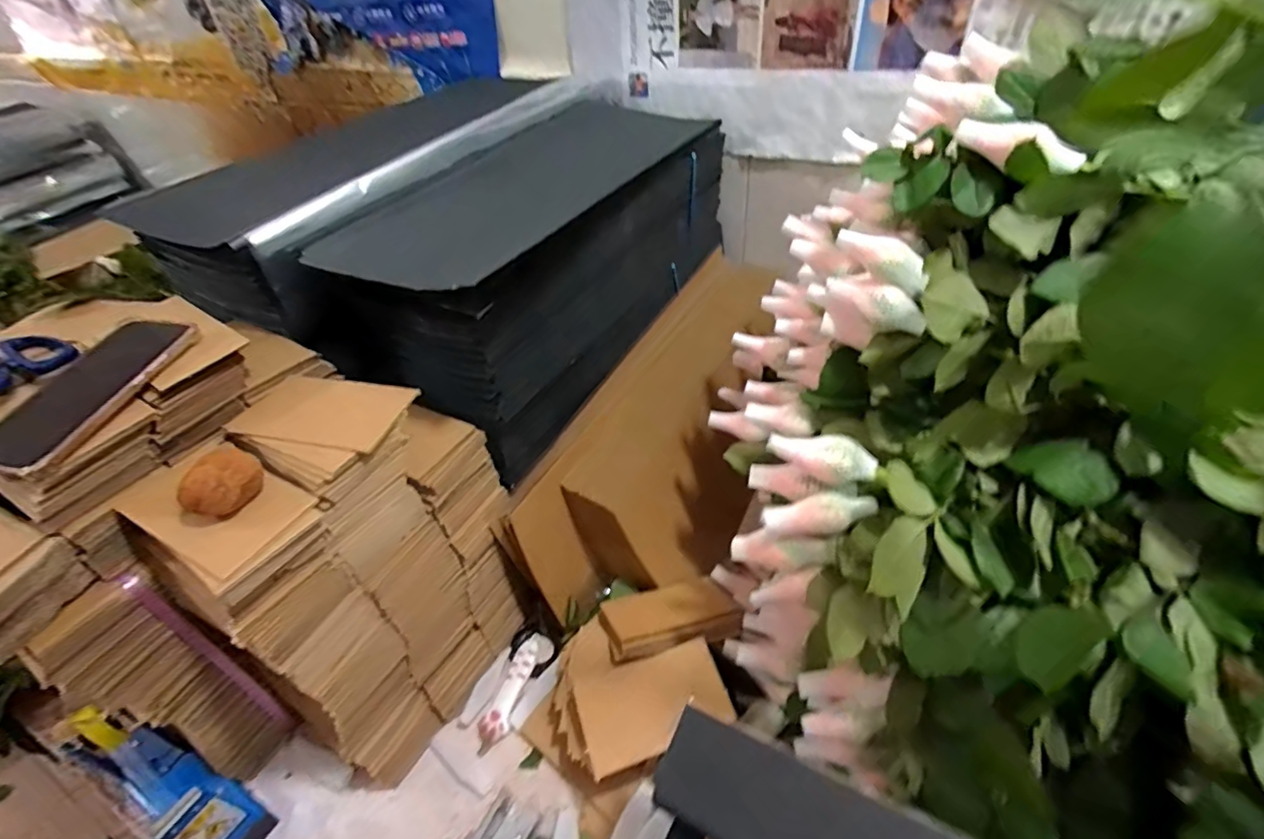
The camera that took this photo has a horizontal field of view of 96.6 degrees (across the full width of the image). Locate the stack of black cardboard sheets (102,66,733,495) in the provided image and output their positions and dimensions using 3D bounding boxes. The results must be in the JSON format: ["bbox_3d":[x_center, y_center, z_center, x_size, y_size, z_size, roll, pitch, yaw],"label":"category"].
[{"bbox_3d":[-0.130,-0.232,0.730,0.343,0.239,0.592,16,47,22],"label":"stack of black cardboard sheets"}]

